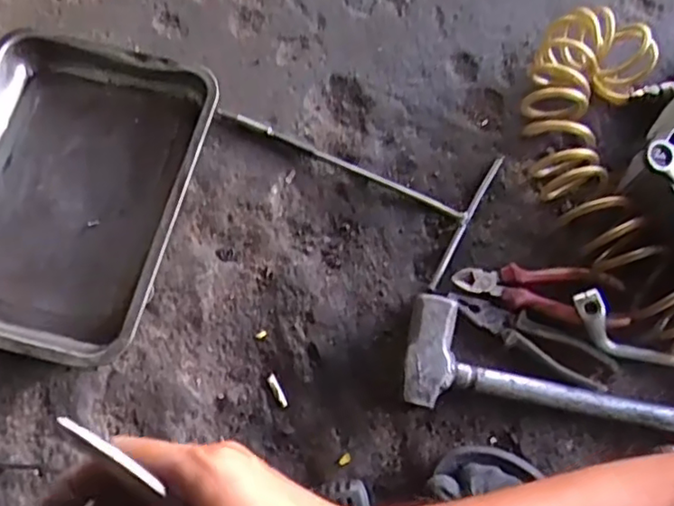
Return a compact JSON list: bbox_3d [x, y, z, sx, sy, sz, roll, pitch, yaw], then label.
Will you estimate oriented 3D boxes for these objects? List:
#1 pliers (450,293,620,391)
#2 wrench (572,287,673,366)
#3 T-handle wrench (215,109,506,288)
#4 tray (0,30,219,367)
[{"bbox_3d":[0.198,0.087,0.652,0.174,0.021,0.039,25,73,8],"label":"pliers"},{"bbox_3d":[0.311,0.090,0.633,0.174,0.054,0.036,25,73,8],"label":"wrench"},{"bbox_3d":[0.011,-0.106,0.728,0.311,0.013,0.164,28,73,9],"label":"T-handle wrench"},{"bbox_3d":[-0.299,-0.066,0.697,0.270,0.042,0.352,13,72,4],"label":"tray"}]

